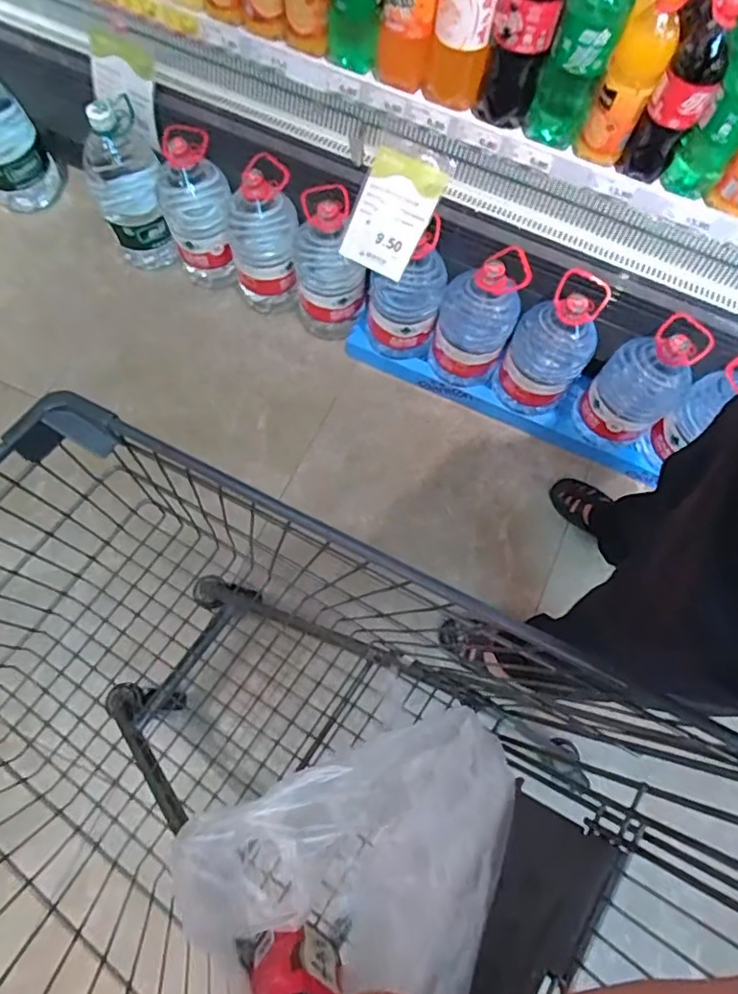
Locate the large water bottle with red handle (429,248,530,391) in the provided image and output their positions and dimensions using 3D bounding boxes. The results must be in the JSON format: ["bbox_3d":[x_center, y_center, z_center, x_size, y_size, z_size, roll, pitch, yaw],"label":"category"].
[{"bbox_3d":[0.221,-0.362,1.225,0.154,0.310,0.138,19,70,5],"label":"large water bottle with red handle"}]

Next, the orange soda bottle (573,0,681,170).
[{"bbox_3d":[0.444,-0.715,0.990,0.097,0.258,0.107,28,72,8],"label":"orange soda bottle"}]

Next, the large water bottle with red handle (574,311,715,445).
[{"bbox_3d":[0.535,-0.219,1.175,0.151,0.329,0.147,1,70,-2],"label":"large water bottle with red handle"}]

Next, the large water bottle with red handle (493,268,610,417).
[{"bbox_3d":[0.364,-0.294,1.195,0.156,0.317,0.136,28,72,8],"label":"large water bottle with red handle"}]

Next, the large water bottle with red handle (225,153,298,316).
[{"bbox_3d":[-0.241,-0.586,1.318,0.157,0.351,0.169,-9,71,-5],"label":"large water bottle with red handle"}]

